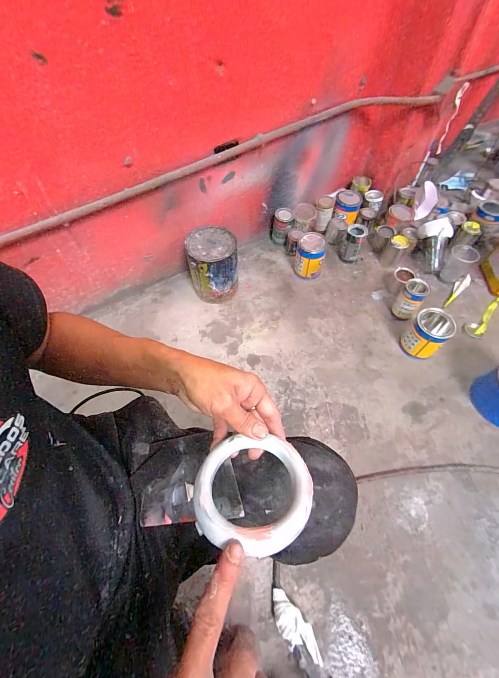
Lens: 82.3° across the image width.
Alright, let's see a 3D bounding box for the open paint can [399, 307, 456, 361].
[{"bbox_3d":[0.533,-0.012,0.860,0.104,0.125,0.099,0,58,1],"label":"open paint can"}]

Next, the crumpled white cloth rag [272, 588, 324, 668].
[{"bbox_3d":[0.089,0.567,0.558,0.048,0.053,0.126,-39,65,-21],"label":"crumpled white cloth rag"}]

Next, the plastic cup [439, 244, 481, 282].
[{"bbox_3d":[0.751,-0.273,1.026,0.091,0.103,0.098,38,66,22],"label":"plastic cup"}]

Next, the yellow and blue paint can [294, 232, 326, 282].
[{"bbox_3d":[0.222,-0.298,1.047,0.097,0.147,0.093,0,58,1],"label":"yellow and blue paint can"}]

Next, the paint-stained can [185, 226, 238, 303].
[{"bbox_3d":[-0.117,-0.243,0.974,0.149,0.213,0.141,0,58,1],"label":"paint-stained can"}]

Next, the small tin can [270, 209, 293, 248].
[{"bbox_3d":[0.128,-0.440,1.123,0.082,0.123,0.069,2,58,2],"label":"small tin can"}]

